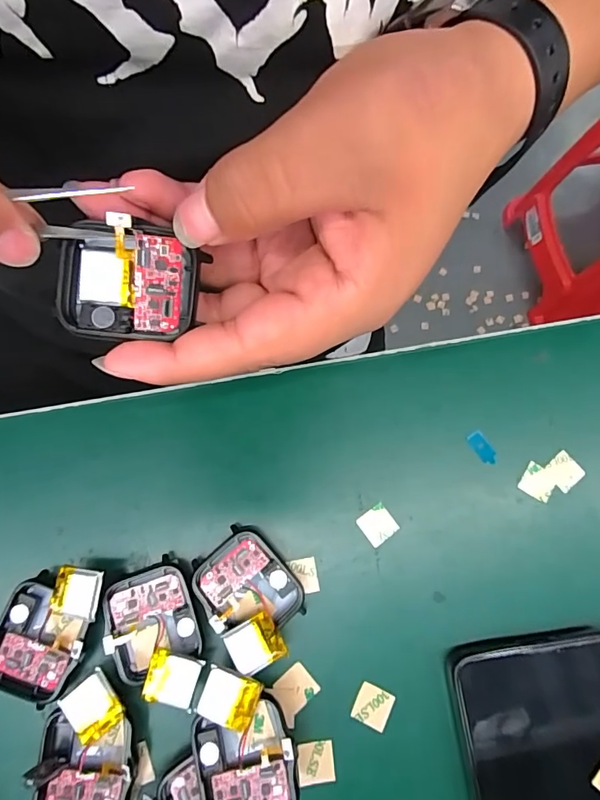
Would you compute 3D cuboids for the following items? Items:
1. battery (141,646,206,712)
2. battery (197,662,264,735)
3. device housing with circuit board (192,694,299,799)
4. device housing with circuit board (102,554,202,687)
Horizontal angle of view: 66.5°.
[{"bbox_3d":[-0.052,0.115,0.190,0.021,0.009,0.020,15,79,2],"label":"battery"},{"bbox_3d":[-0.028,0.116,0.178,0.022,0.004,0.019,22,83,3],"label":"battery"},{"bbox_3d":[-0.021,0.143,0.179,0.038,0.009,0.039,-16,70,0],"label":"device housing with circuit board"},{"bbox_3d":[-0.064,0.095,0.199,0.038,0.011,0.042,-26,80,-6],"label":"device housing with circuit board"}]

